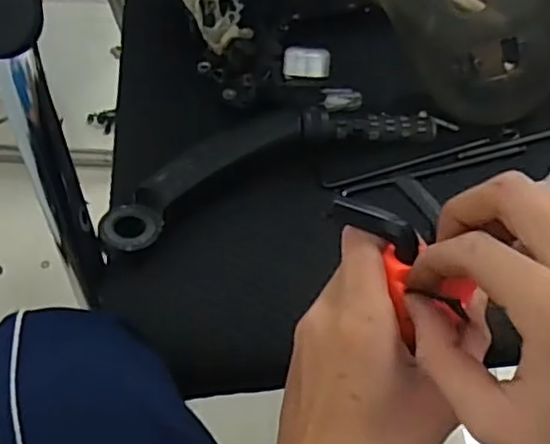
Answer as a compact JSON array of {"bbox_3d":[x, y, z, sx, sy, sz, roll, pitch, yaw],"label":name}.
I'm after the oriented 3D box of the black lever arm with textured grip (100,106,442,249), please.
[{"bbox_3d":[-0.004,-0.048,0.470,0.252,0.031,0.051,-20,54,-14],"label":"black lever arm with textured grip"}]

